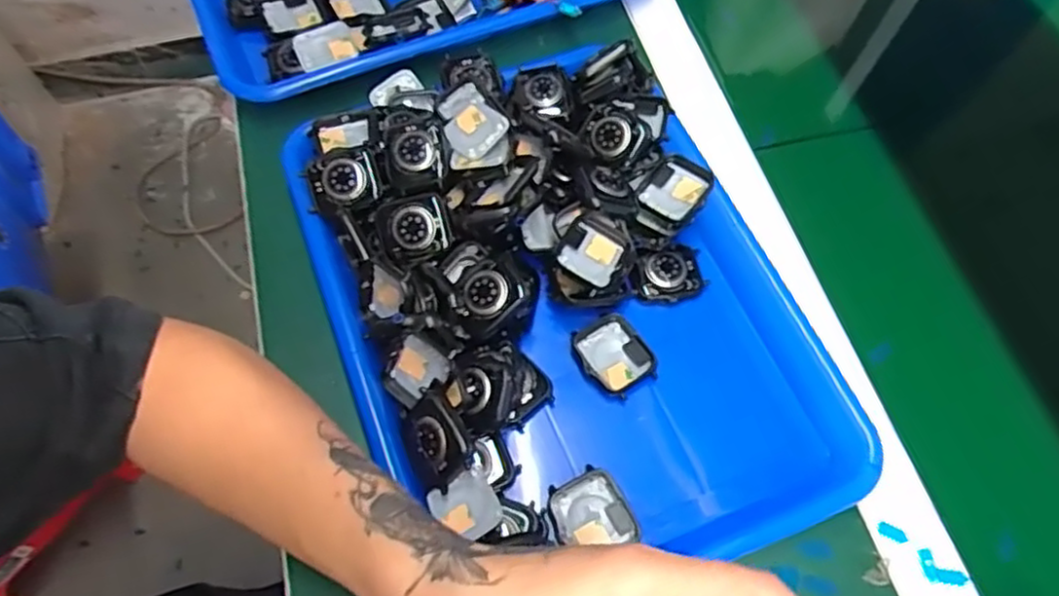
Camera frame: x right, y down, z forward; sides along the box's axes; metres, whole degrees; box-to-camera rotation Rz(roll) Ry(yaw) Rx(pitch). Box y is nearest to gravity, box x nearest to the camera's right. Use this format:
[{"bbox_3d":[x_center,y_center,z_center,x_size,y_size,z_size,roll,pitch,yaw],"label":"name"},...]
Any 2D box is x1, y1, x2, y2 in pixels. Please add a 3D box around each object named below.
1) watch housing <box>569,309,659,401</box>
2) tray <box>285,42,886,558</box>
[{"bbox_3d":[0.049,0.033,0.394,0.038,0.008,0.045,-28,68,-15],"label":"watch housing"},{"bbox_3d":[0.018,-0.008,0.397,0.254,0.060,0.329,-19,66,-11],"label":"tray"}]

